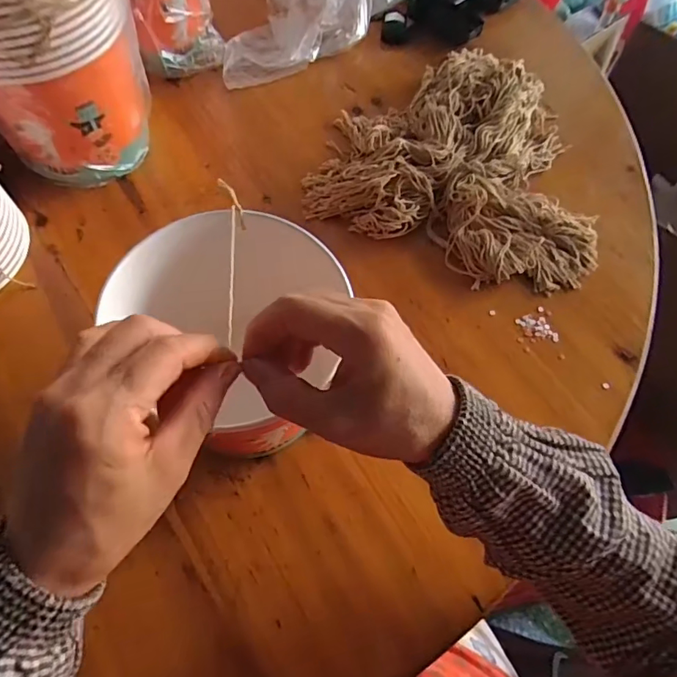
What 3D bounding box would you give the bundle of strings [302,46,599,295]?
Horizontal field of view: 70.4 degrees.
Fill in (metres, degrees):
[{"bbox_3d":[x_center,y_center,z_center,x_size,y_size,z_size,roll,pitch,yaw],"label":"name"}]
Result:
[{"bbox_3d":[0.157,-0.227,0.554,0.317,0.054,0.337,21,64,8],"label":"bundle of strings"}]

